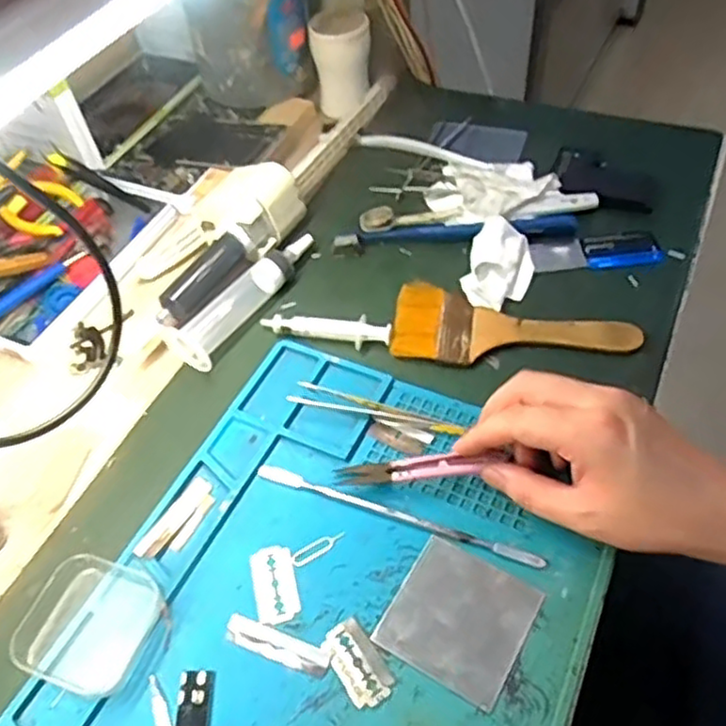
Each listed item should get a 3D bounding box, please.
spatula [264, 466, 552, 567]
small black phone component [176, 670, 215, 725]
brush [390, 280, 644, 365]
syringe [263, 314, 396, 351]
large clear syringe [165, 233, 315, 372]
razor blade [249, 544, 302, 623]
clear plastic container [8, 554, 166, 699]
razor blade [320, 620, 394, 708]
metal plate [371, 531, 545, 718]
[{"bbox_3d":[0.018,0.086,0.400,0.172,0.004,0.010,15,54,18],"label":"spatula"},{"bbox_3d":[-0.083,0.173,0.340,0.016,0.004,0.044,-5,51,2],"label":"small black phone component"},{"bbox_3d":[0.104,-0.027,0.484,0.163,0.009,0.065,3,51,9],"label":"brush"},{"bbox_3d":[-0.026,-0.025,0.491,0.093,0.009,0.019,7,52,12],"label":"syringe"},{"bbox_3d":[-0.087,-0.053,0.514,0.037,0.026,0.134,24,57,24],"label":"large clear syringe"},{"bbox_3d":[-0.049,0.120,0.382,0.023,0.004,0.042,-15,51,-6],"label":"razor blade"},{"bbox_3d":[-0.144,0.137,0.368,0.061,0.018,0.064,13,54,16],"label":"clear plastic container"},{"bbox_3d":[-0.003,0.150,0.350,0.023,0.004,0.042,-30,54,-17],"label":"razor blade"},{"bbox_3d":[0.049,0.130,0.360,0.067,0.004,0.066,24,57,23],"label":"metal plate"}]

